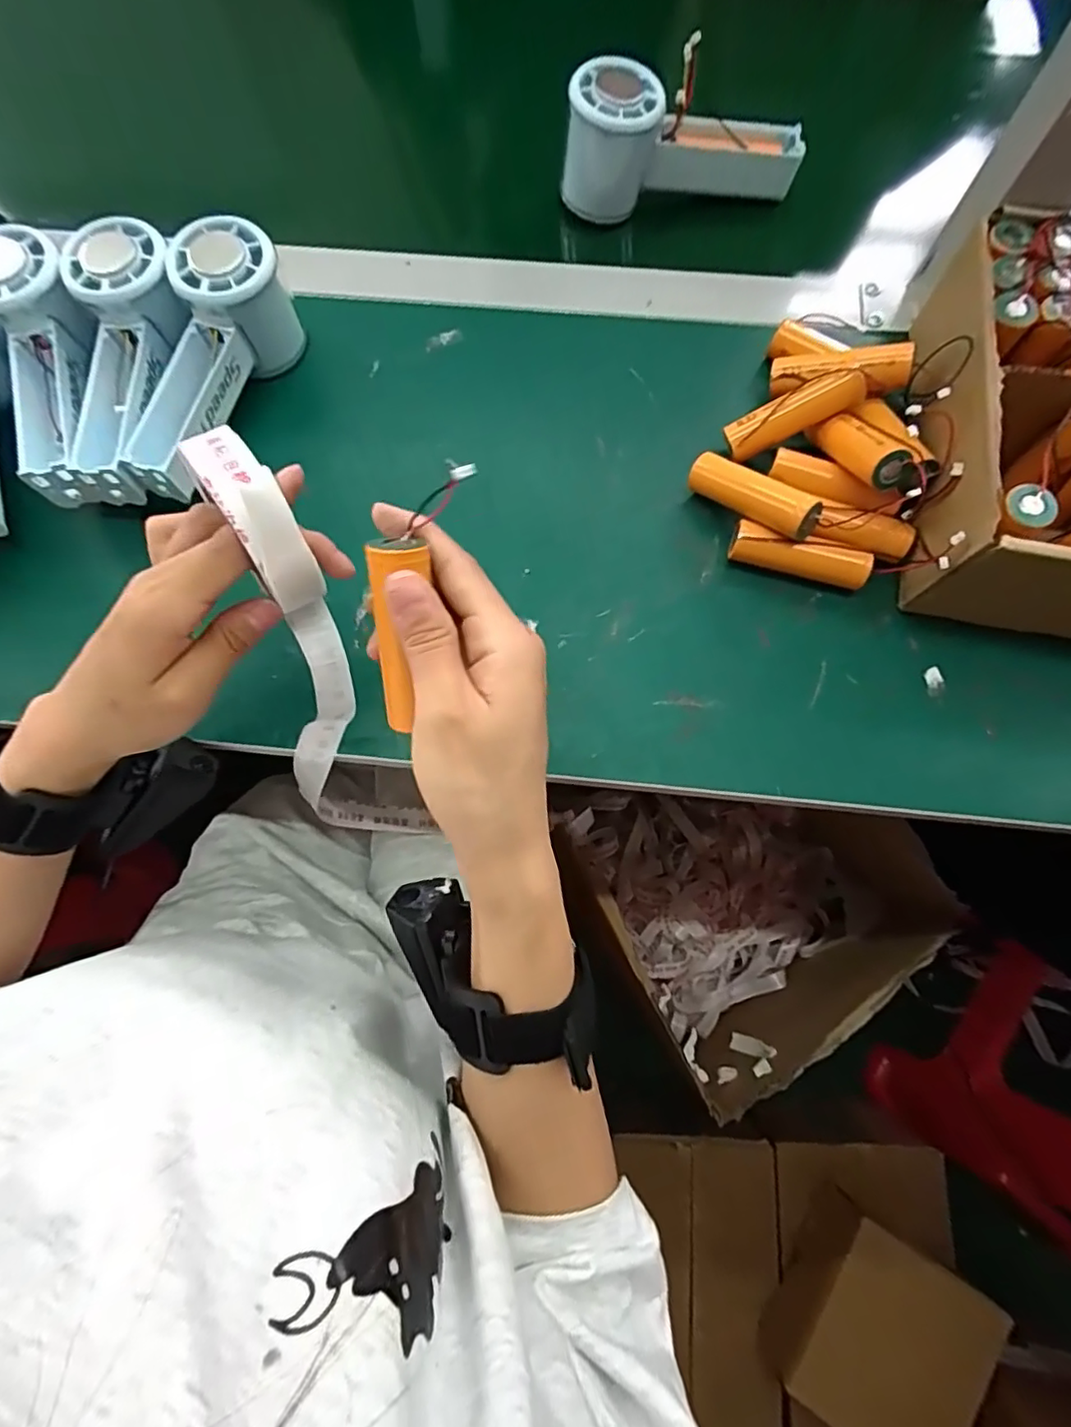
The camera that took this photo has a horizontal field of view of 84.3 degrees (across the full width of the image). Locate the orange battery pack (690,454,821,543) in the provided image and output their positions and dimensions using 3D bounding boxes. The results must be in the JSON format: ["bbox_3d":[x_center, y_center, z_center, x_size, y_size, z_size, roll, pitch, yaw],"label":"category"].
[{"bbox_3d":[0.116,-0.117,0.318,0.018,0.017,0.072,-45,61,-10],"label":"orange battery pack"}]

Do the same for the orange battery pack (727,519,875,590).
[{"bbox_3d":[0.143,-0.085,0.320,0.074,0.020,0.015,16,76,5],"label":"orange battery pack"}]

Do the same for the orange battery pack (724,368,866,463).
[{"bbox_3d":[0.143,-0.165,0.329,0.072,0.017,0.019,-21,75,17],"label":"orange battery pack"}]

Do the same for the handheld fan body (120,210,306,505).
[{"bbox_3d":[-0.184,-0.193,0.333,0.059,0.056,0.149,20,77,6],"label":"handheld fan body"}]

